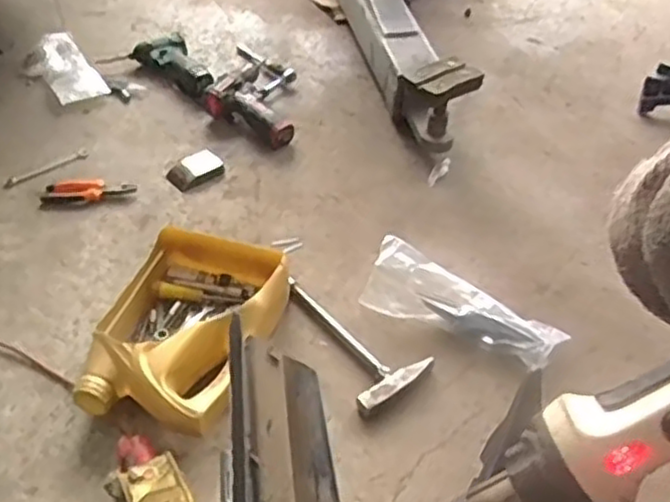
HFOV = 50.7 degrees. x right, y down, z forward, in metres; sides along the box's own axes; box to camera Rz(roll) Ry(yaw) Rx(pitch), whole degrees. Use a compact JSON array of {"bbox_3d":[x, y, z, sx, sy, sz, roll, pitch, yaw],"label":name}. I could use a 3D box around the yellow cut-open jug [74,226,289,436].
[{"bbox_3d":[-0.198,0.110,0.968,0.214,0.090,0.292,13,45,9],"label":"yellow cut-open jug"}]

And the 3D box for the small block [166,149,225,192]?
[{"bbox_3d":[-0.252,-0.147,1.274,0.095,0.021,0.060,-31,54,-30],"label":"small block"}]

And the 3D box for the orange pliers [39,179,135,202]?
[{"bbox_3d":[-0.425,-0.105,1.223,0.151,0.019,0.045,-3,45,-7],"label":"orange pliers"}]

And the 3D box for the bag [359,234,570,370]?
[{"bbox_3d":[0.184,0.081,1.023,0.289,0.088,0.074,21,47,16],"label":"bag"}]

